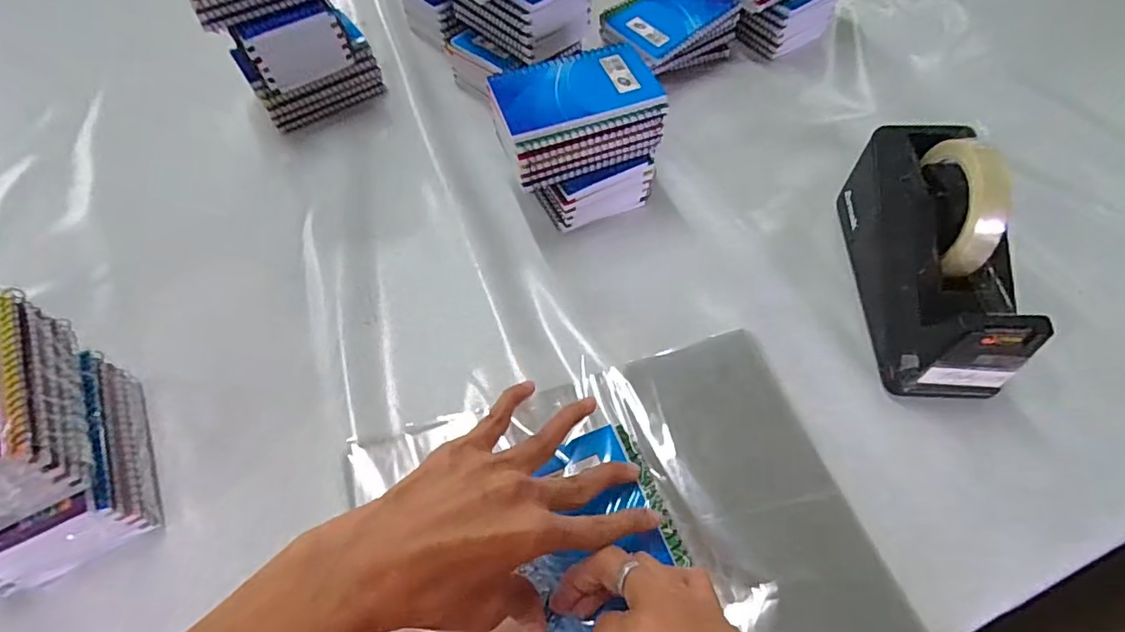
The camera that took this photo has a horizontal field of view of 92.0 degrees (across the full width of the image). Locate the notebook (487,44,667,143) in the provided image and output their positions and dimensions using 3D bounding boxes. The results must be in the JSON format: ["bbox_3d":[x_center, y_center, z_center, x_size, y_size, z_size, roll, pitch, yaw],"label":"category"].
[{"bbox_3d":[0.010,-0.188,0.452,0.130,0.010,0.086,-18,60,-9],"label":"notebook"}]

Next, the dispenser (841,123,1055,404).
[{"bbox_3d":[0.281,-0.052,0.409,0.071,0.123,0.202,1,58,3],"label":"dispenser"}]

